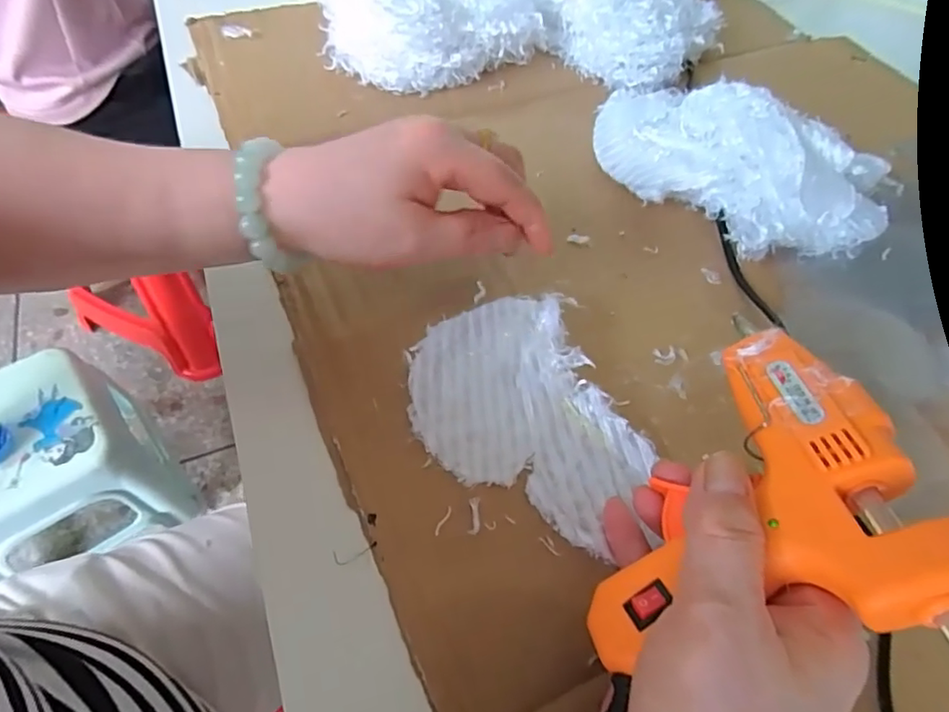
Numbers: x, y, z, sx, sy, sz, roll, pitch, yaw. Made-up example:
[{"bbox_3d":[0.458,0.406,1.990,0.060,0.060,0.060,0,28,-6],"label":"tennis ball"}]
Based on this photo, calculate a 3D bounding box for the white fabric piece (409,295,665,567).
[{"bbox_3d":[0.022,0.027,0.262,0.086,0.021,0.126,-25,62,-16],"label":"white fabric piece"}]

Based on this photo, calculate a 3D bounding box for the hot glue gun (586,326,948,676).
[{"bbox_3d":[0.095,0.049,0.205,0.107,0.030,0.107,-23,41,25],"label":"hot glue gun"}]

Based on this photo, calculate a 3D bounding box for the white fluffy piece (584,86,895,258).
[{"bbox_3d":[0.162,-0.116,0.348,0.185,0.056,0.104,24,56,10],"label":"white fluffy piece"}]

